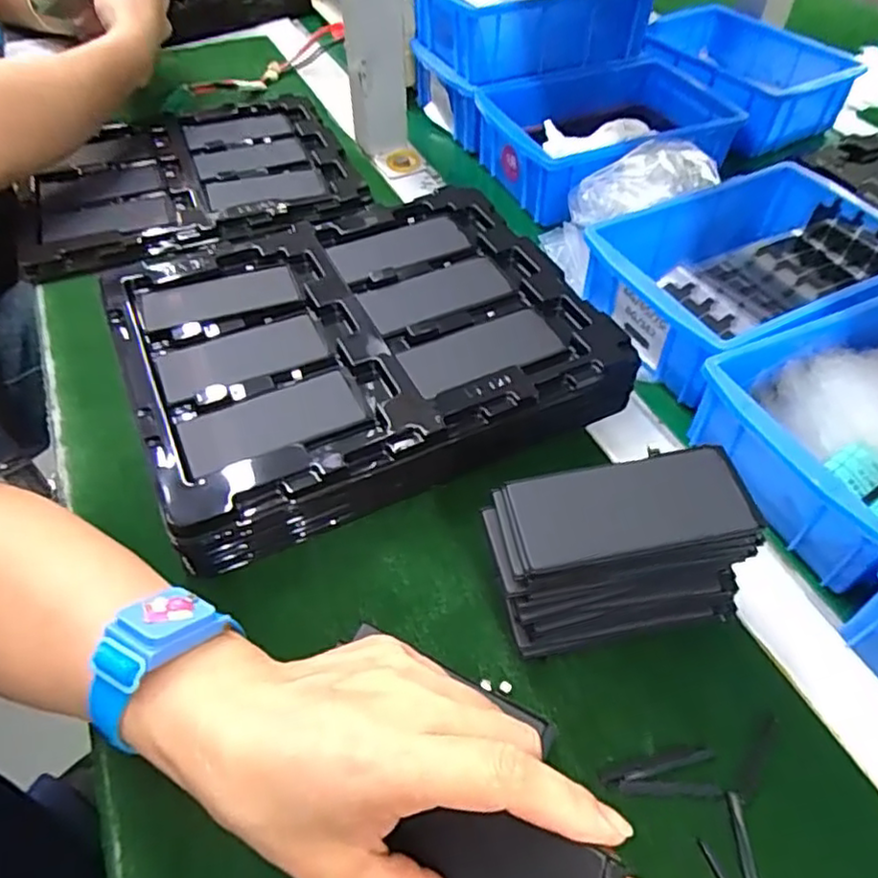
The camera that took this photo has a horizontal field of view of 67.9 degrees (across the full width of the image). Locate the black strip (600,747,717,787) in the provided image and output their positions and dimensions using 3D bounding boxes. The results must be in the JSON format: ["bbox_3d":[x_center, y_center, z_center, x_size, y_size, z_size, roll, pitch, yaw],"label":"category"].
[{"bbox_3d":[0.095,0.141,0.283,0.050,0.008,0.008,-10,54,-11],"label":"black strip"}]

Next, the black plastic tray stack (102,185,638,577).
[{"bbox_3d":[-0.052,-0.064,0.420,0.270,0.052,0.224,-20,57,-18],"label":"black plastic tray stack"}]

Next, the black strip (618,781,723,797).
[{"bbox_3d":[0.098,0.148,0.276,0.042,0.004,0.006,4,53,-1],"label":"black strip"}]

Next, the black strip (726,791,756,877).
[{"bbox_3d":[0.123,0.166,0.261,0.006,0.004,0.043,2,53,-2],"label":"black strip"}]

